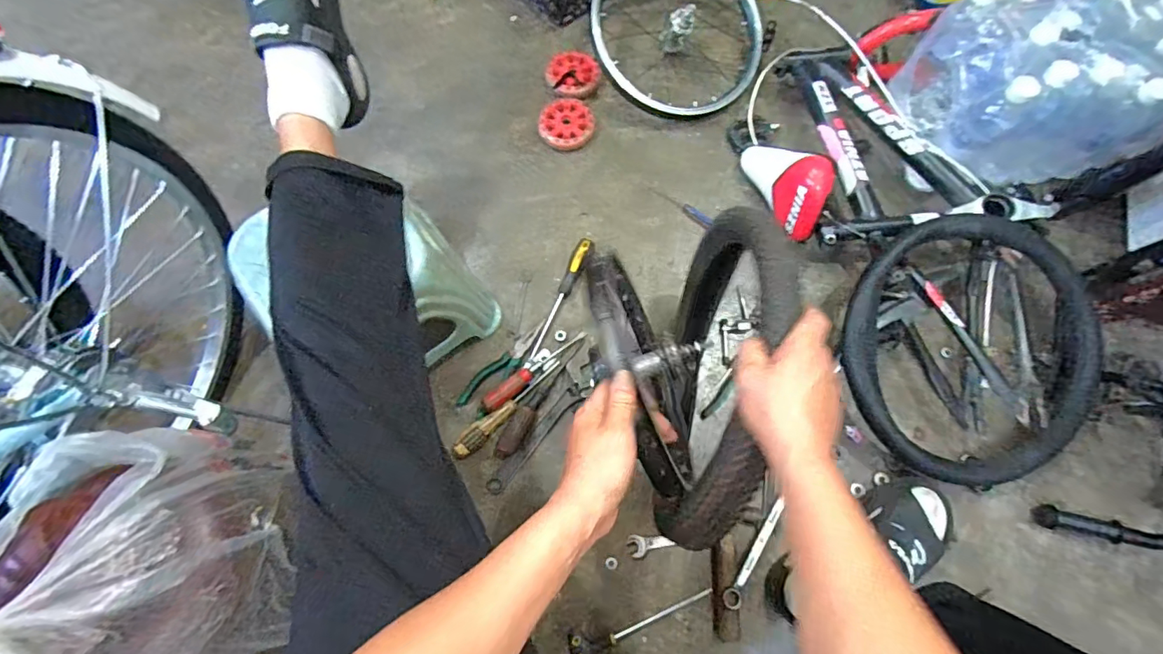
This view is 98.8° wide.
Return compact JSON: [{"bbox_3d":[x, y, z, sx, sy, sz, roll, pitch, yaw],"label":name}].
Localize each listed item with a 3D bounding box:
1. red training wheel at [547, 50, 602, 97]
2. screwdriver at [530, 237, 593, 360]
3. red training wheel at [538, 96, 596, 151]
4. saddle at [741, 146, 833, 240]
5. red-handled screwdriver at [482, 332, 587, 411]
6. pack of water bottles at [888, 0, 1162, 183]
[{"bbox_3d":[-0.015,-0.475,0.931,0.097,0.026,0.107,5,75,3],"label":"red training wheel"},{"bbox_3d":[-0.033,-0.047,0.814,0.029,0.035,0.211,24,77,7],"label":"screwdriver"},{"bbox_3d":[-0.026,-0.367,0.899,0.097,0.018,0.102,0,75,1],"label":"red training wheel"},{"bbox_3d":[0.330,-0.241,0.803,0.047,0.129,0.186,-6,57,-15],"label":"saddle"},{"bbox_3d":[-0.071,0.064,0.770,0.190,0.026,0.026,-37,77,-8],"label":"red-handled screwdriver"},{"bbox_3d":[0.719,-0.373,0.771,0.349,0.188,0.220,-1,75,1],"label":"pack of water bottles"}]

